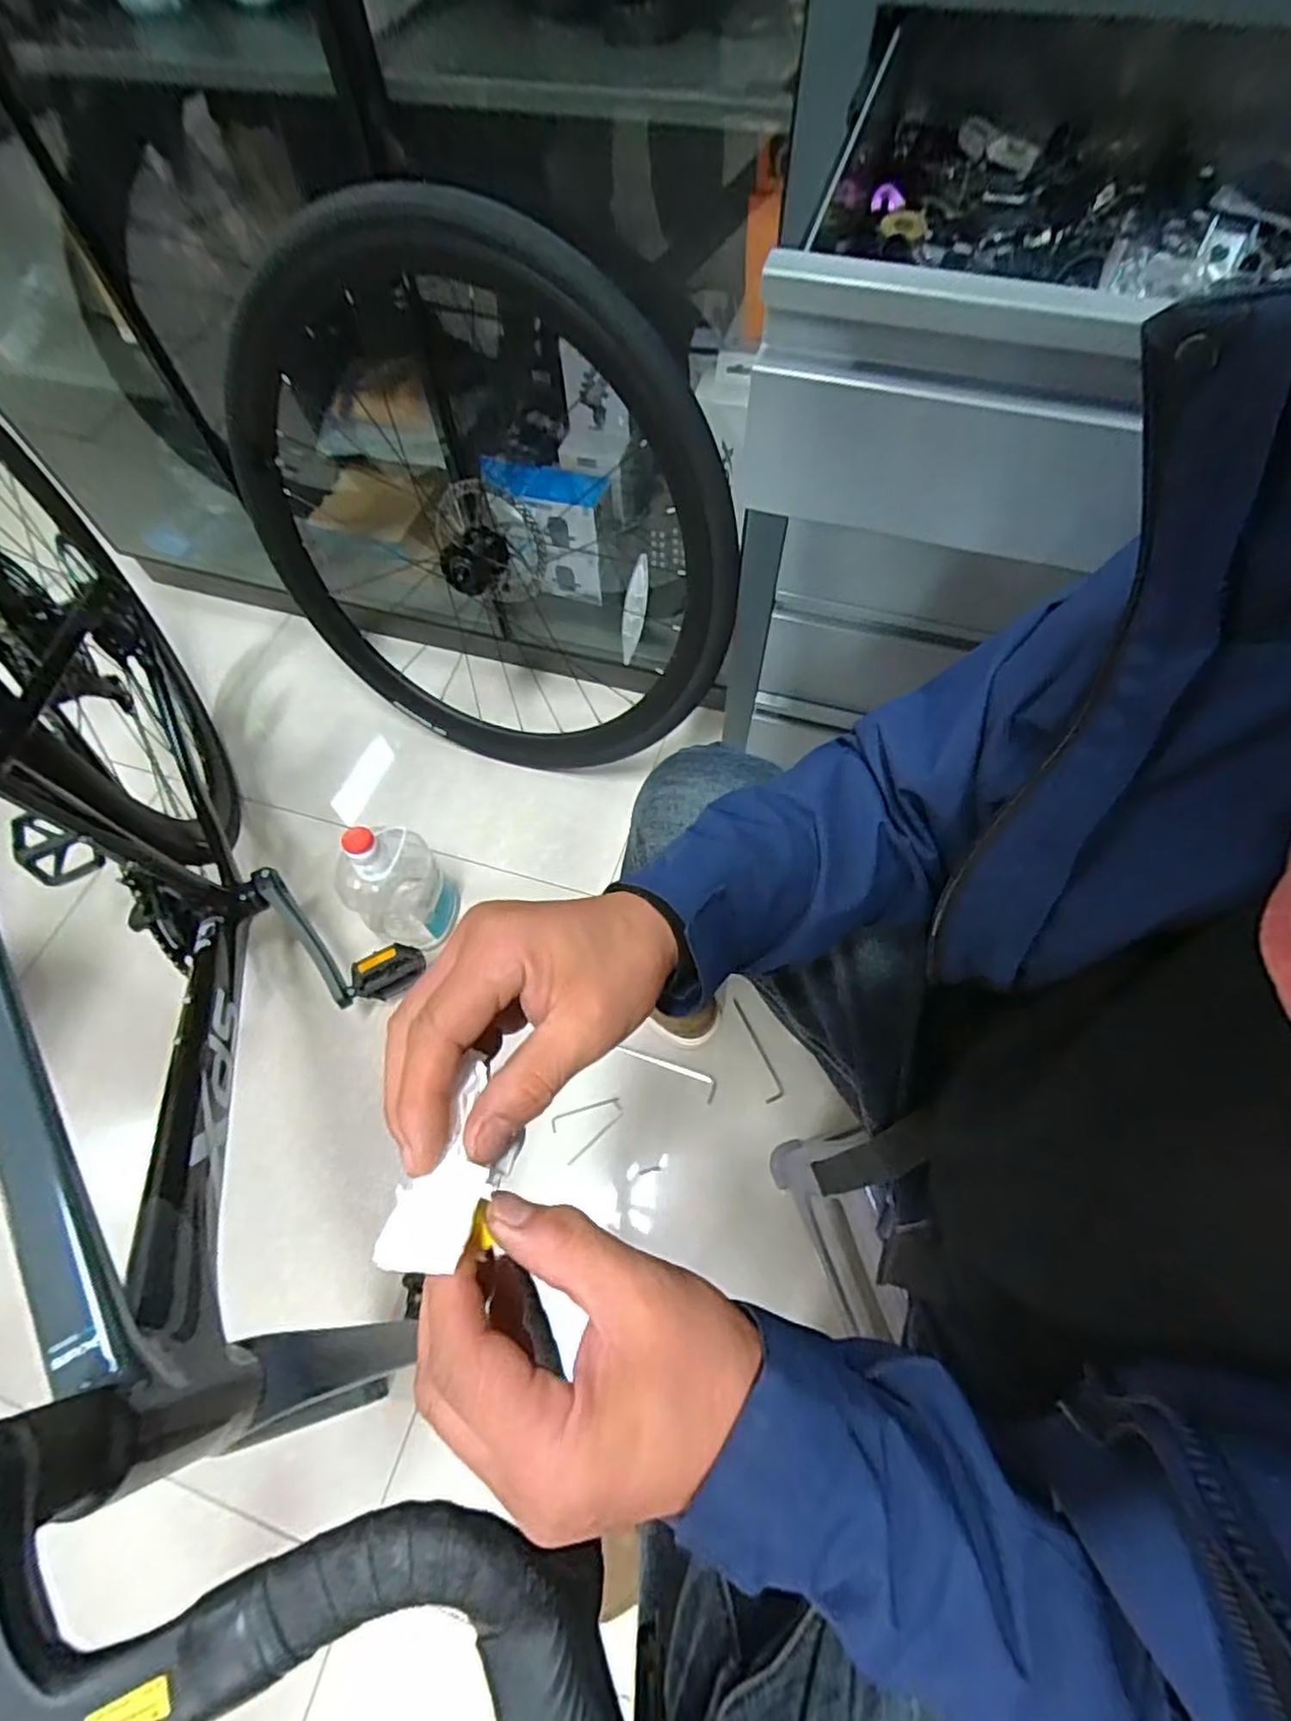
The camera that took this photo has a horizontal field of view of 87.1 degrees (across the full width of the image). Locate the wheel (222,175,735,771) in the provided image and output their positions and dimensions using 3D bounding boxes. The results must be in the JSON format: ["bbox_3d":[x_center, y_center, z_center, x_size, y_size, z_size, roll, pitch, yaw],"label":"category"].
[{"bbox_3d":[-0.216,-0.386,0.882,0.658,0.678,0.176,9,64,6],"label":"wheel"}]

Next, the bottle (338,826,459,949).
[{"bbox_3d":[-0.334,0.034,0.908,0.116,0.234,0.114,-1,63,1],"label":"bottle"}]

